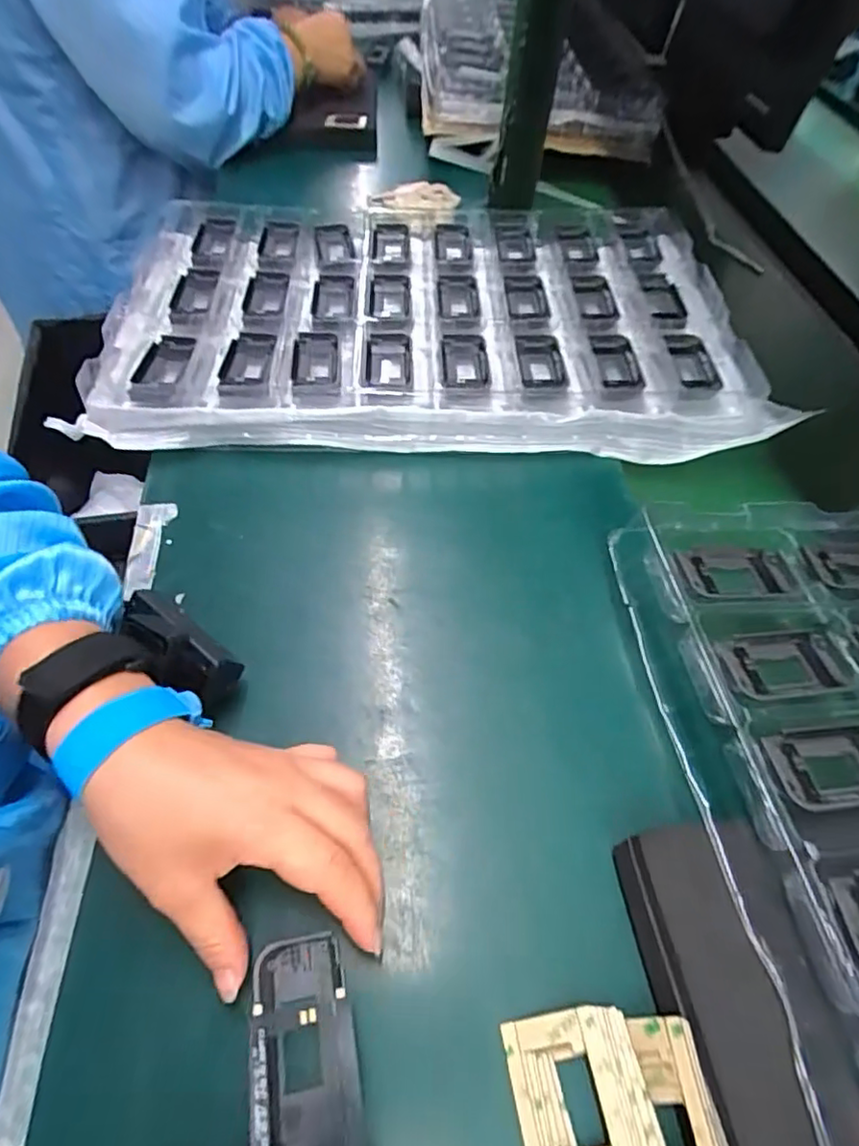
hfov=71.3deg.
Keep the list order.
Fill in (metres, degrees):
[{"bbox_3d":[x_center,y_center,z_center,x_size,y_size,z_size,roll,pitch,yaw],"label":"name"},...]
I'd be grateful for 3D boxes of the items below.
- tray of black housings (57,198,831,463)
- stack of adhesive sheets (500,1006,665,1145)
[{"bbox_3d":[0.006,-0.217,0.525,0.526,0.059,0.295,2,54,-5],"label":"tray of black housings"},{"bbox_3d":[0.062,0.214,0.243,0.052,0.013,0.058,-9,57,-6],"label":"stack of adhesive sheets"}]

